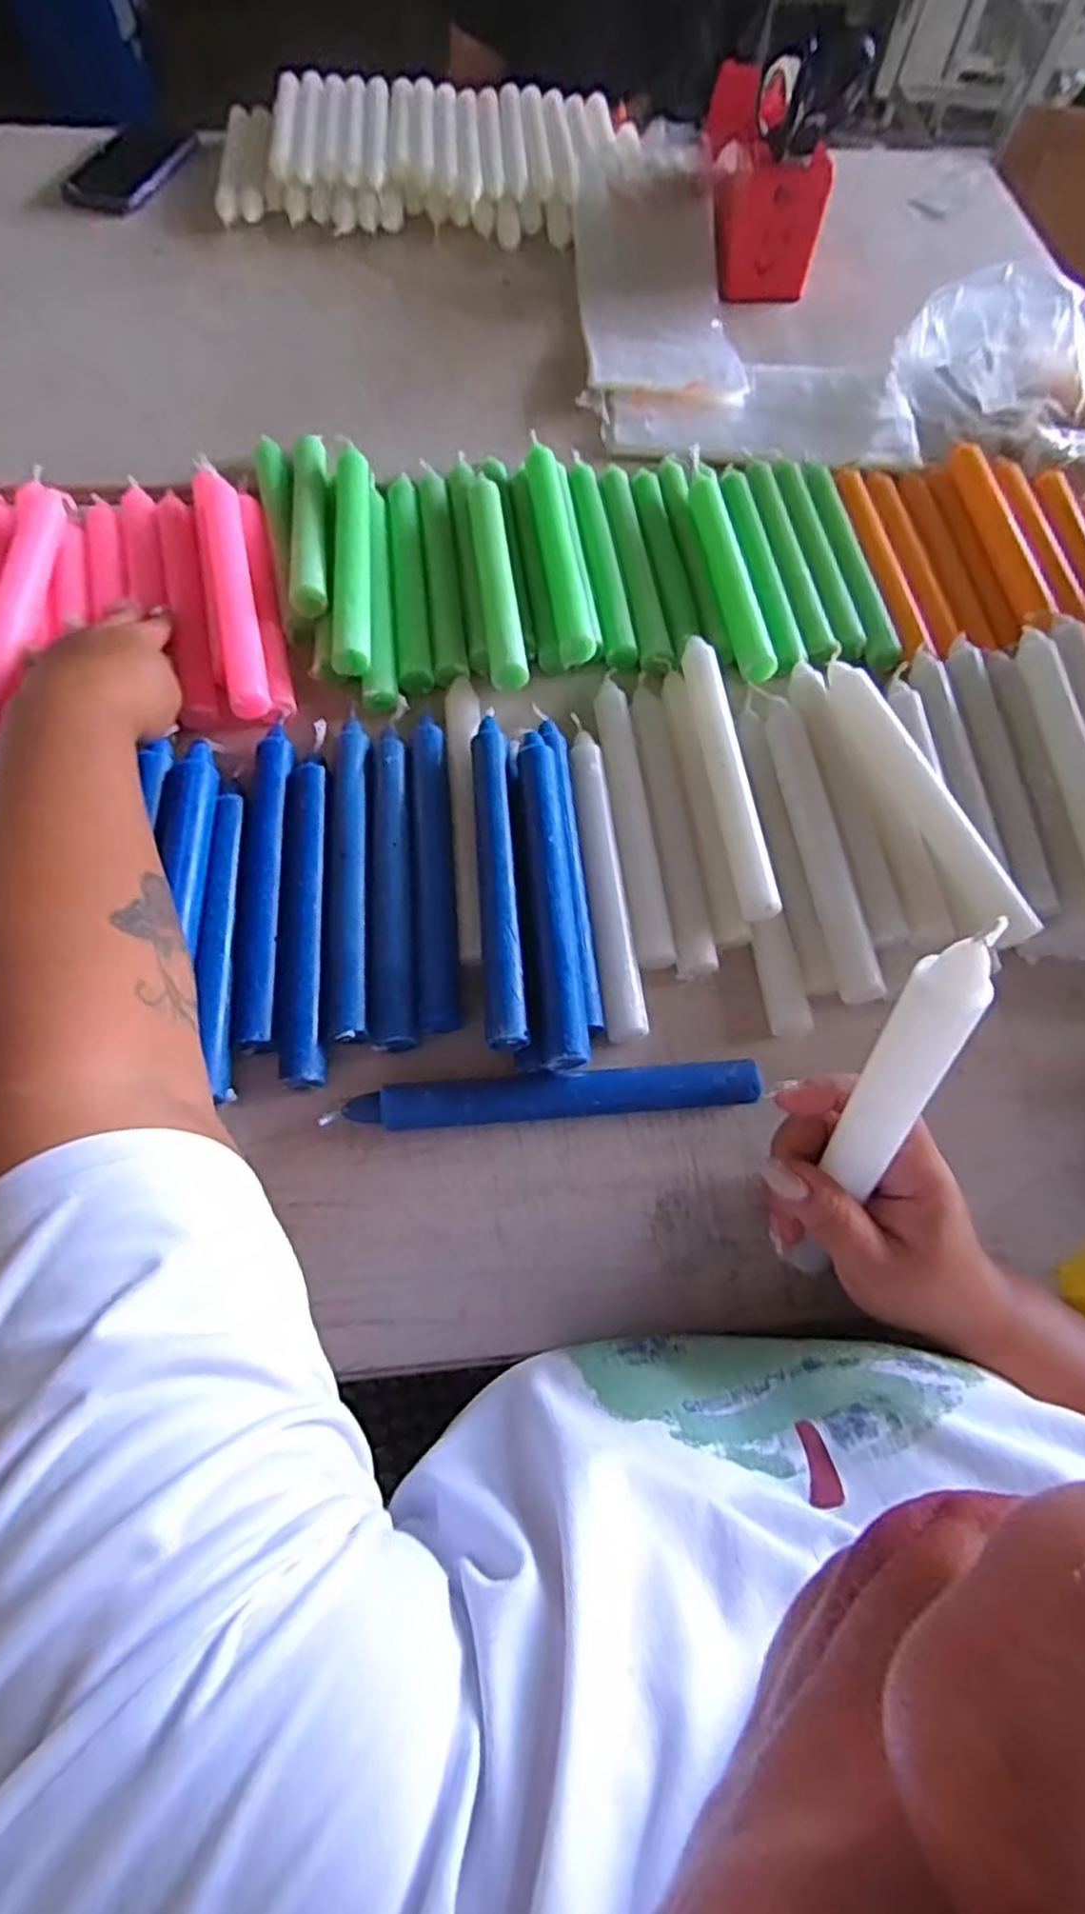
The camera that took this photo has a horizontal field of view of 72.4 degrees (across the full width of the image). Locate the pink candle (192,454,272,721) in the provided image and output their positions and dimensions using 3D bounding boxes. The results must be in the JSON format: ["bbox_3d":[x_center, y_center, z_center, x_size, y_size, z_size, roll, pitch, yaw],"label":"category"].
[{"bbox_3d":[-0.201,-0.244,0.481,0.027,0.023,0.224,-15,67,-9],"label":"pink candle"}]

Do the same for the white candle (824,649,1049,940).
[{"bbox_3d":[0.209,-0.095,0.421,0.020,0.030,0.204,-17,67,-8],"label":"white candle"}]

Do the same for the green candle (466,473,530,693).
[{"bbox_3d":[-0.031,-0.249,0.495,0.024,0.025,0.184,-6,66,-5],"label":"green candle"}]

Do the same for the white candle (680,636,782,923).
[{"bbox_3d":[0.110,-0.109,0.442,0.020,0.021,0.196,-5,66,-5],"label":"white candle"}]

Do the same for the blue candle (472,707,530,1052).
[{"bbox_3d":[-0.025,-0.047,0.404,0.021,0.018,0.200,-3,66,-4],"label":"blue candle"}]

